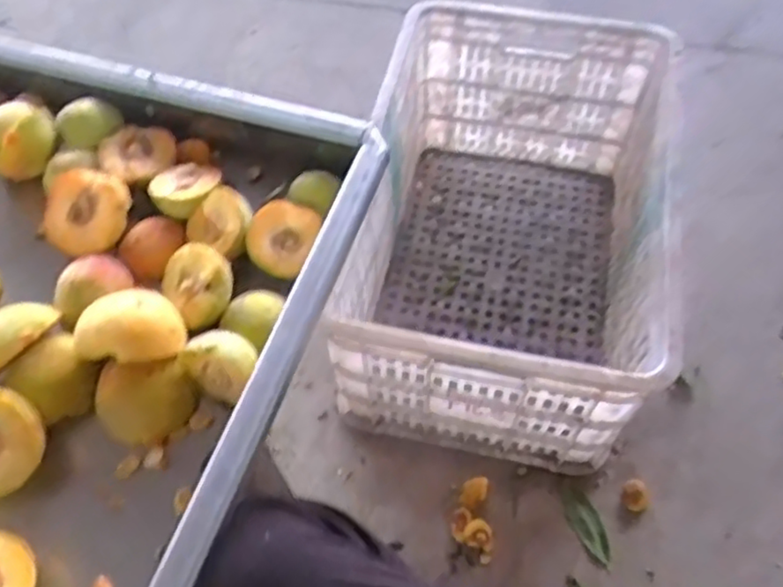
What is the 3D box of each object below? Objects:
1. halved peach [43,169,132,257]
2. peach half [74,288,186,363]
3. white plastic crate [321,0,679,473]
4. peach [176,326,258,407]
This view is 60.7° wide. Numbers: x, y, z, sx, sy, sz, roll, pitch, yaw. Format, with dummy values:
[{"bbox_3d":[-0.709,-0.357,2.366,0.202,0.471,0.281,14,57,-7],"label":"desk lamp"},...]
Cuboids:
[{"bbox_3d":[-0.239,-0.063,0.533,0.067,0.030,0.067,-1,85,9],"label":"halved peach"},{"bbox_3d":[-0.176,0.022,0.444,0.066,0.030,0.048,-11,59,-6],"label":"peach half"},{"bbox_3d":[0.148,-0.088,0.884,0.338,0.290,0.533,11,59,7],"label":"white plastic crate"},{"bbox_3d":[-0.112,0.048,0.443,0.044,0.053,0.040,0,58,0],"label":"peach"}]

